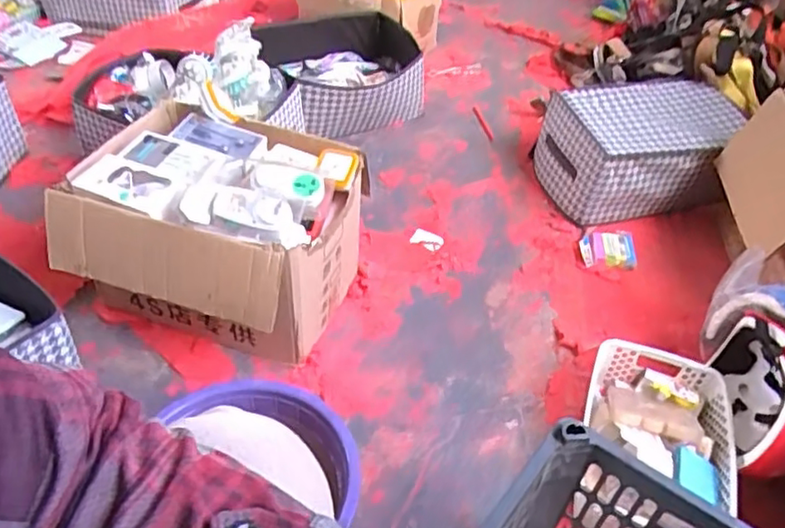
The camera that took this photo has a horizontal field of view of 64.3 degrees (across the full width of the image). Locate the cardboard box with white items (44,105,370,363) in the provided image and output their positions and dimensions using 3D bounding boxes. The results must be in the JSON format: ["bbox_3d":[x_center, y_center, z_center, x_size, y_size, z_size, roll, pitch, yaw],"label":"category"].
[{"bbox_3d":[-0.288,-0.050,1.033,0.415,0.289,0.319,16,43,12],"label":"cardboard box with white items"}]

